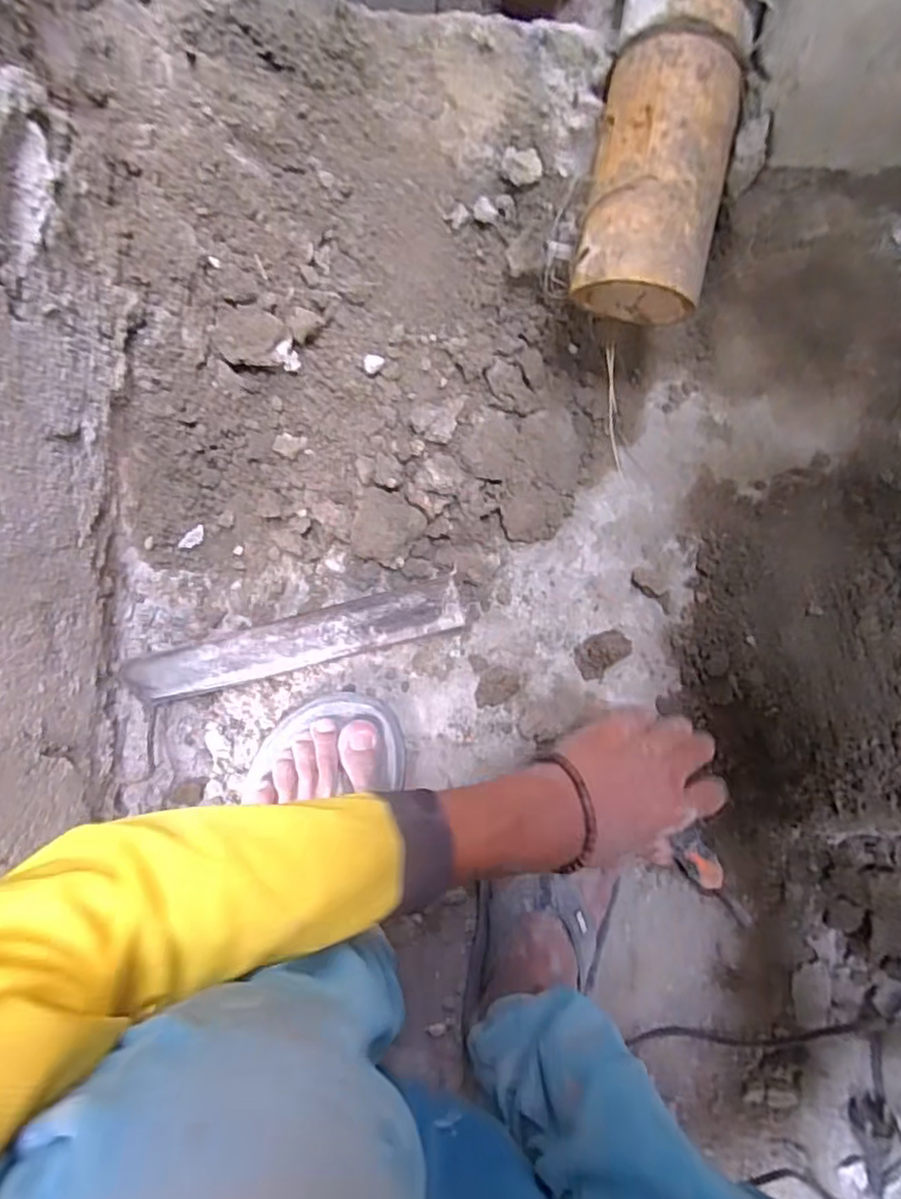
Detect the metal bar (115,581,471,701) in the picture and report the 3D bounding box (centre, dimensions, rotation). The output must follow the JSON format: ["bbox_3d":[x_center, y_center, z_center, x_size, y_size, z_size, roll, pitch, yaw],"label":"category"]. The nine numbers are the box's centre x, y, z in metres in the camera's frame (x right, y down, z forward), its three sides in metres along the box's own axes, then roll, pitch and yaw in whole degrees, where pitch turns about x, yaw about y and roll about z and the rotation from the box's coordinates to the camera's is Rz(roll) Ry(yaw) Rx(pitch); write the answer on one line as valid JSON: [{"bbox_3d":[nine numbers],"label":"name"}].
[{"bbox_3d":[-0.114,0.031,0.489,0.244,0.035,0.040,-15,96,1],"label":"metal bar"}]

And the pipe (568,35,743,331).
[{"bbox_3d":[0.116,-0.234,0.380,0.072,0.069,0.130,10,95,-1],"label":"pipe"}]

